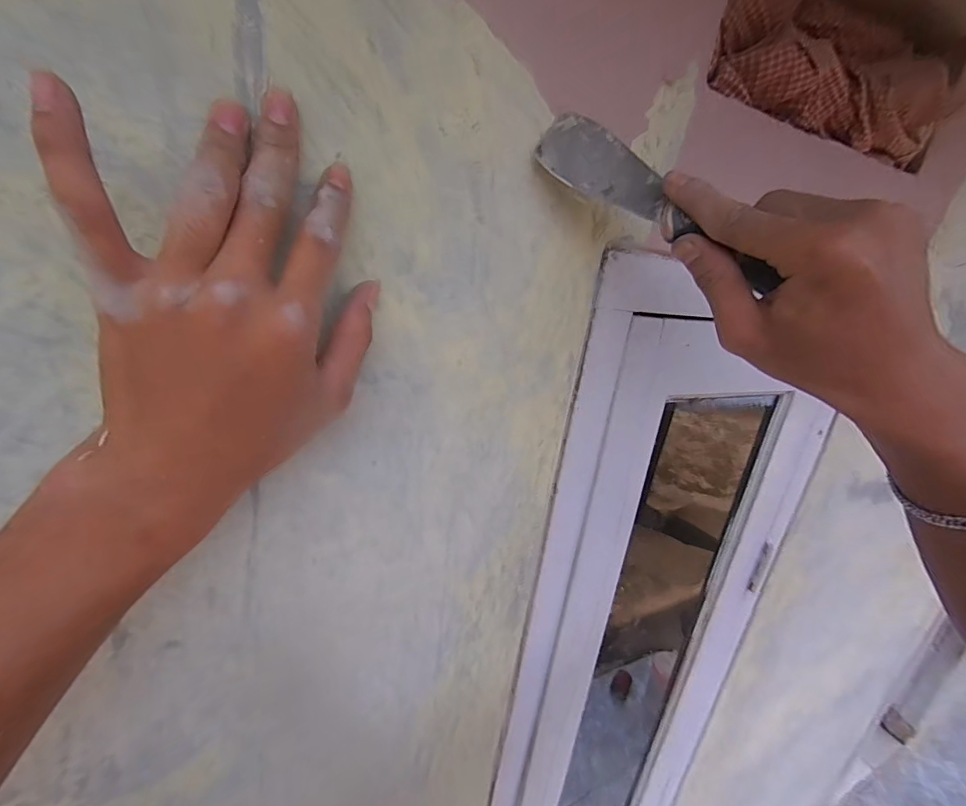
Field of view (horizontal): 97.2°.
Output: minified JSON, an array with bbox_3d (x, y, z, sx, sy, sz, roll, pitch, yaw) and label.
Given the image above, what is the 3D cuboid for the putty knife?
[{"bbox_3d":[0.099,-0.119,0.247,0.145,0.045,0.018,33,-14,3],"label":"putty knife"}]

